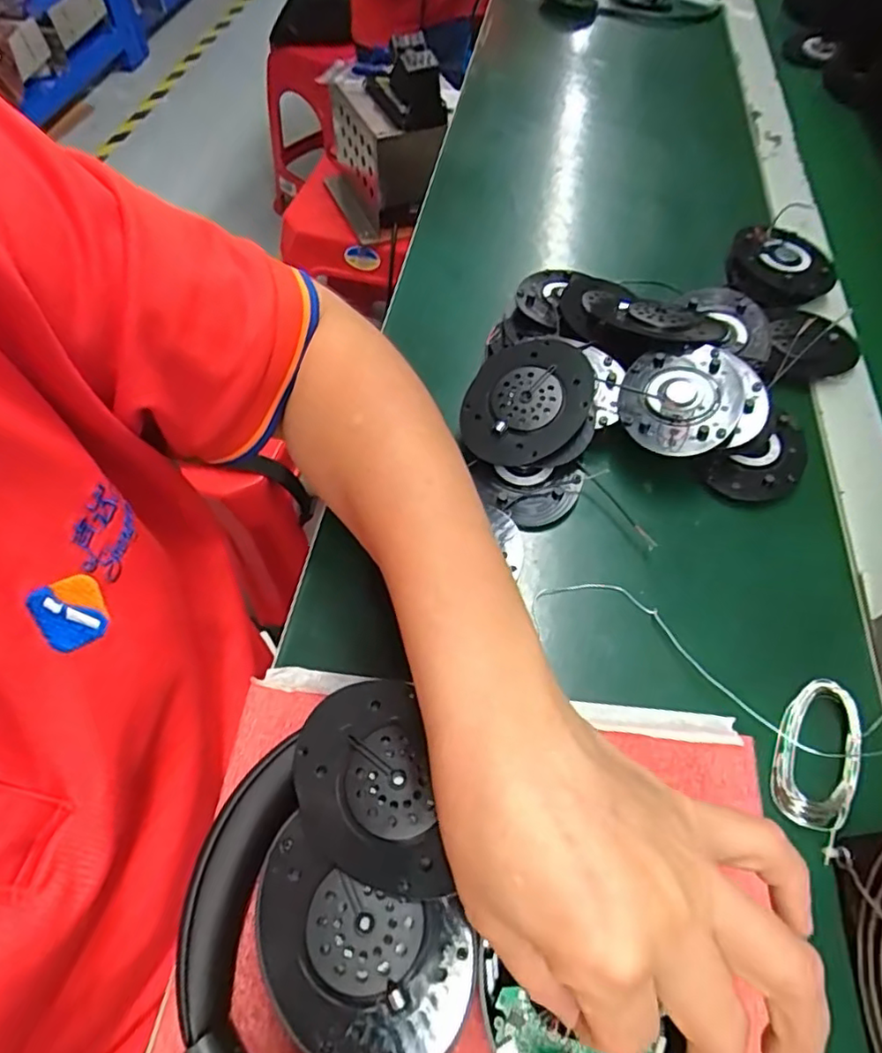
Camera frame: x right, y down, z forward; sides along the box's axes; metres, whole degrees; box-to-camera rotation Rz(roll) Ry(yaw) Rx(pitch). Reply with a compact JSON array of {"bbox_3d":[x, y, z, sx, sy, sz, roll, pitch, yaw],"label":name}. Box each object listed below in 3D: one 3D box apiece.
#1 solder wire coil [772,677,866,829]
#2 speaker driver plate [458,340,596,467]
[{"bbox_3d":[0.172,0.101,0.273,0.034,0.006,0.068,22,61,15],"label":"solder wire coil"},{"bbox_3d":[0.052,-0.073,0.360,0.068,0.018,0.082,20,79,16],"label":"speaker driver plate"}]

